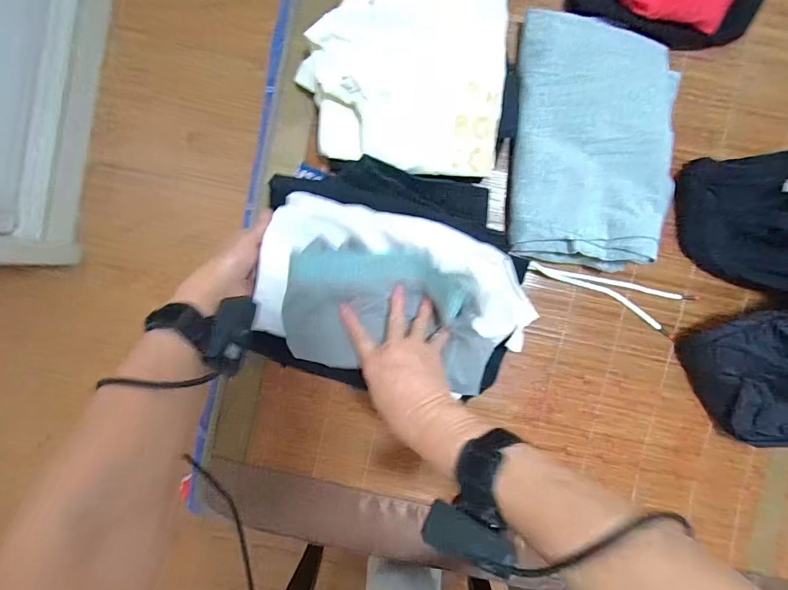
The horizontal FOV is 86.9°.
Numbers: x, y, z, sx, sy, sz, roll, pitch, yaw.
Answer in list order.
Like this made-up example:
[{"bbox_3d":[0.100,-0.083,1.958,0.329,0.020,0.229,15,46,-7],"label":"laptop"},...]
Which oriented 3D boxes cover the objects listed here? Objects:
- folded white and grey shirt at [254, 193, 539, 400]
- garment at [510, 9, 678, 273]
[{"bbox_3d":[0.002,0.004,0.463,0.305,0.057,0.176,14,96,1],"label":"folded white and grey shirt"},{"bbox_3d":[0.242,-0.182,0.492,0.190,0.059,0.291,4,95,2],"label":"garment"}]

